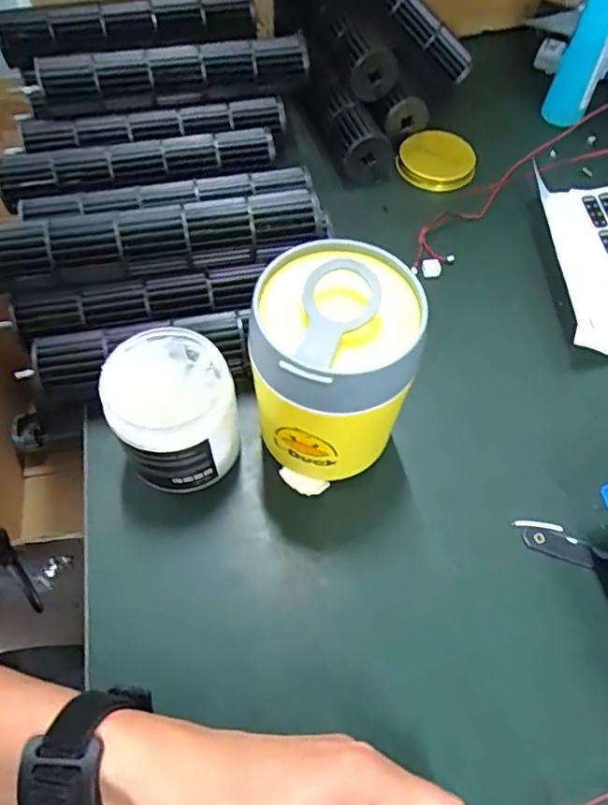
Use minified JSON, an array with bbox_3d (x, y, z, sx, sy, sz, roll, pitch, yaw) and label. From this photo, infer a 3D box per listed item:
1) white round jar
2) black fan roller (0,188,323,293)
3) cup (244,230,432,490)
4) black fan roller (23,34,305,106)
[{"bbox_3d":[-0.077,0.007,0.364,0.069,0.094,0.074,1,59,-1],"label":"white round jar"},{"bbox_3d":[-0.106,-0.122,0.408,0.229,0.035,0.040,-9,60,-6],"label":"black fan roller"},{"bbox_3d":[0.019,-0.010,0.341,0.083,0.144,0.084,1,59,-1],"label":"cup"},{"bbox_3d":[-0.109,-0.276,0.498,0.227,0.035,0.041,-14,61,-9],"label":"black fan roller"}]

